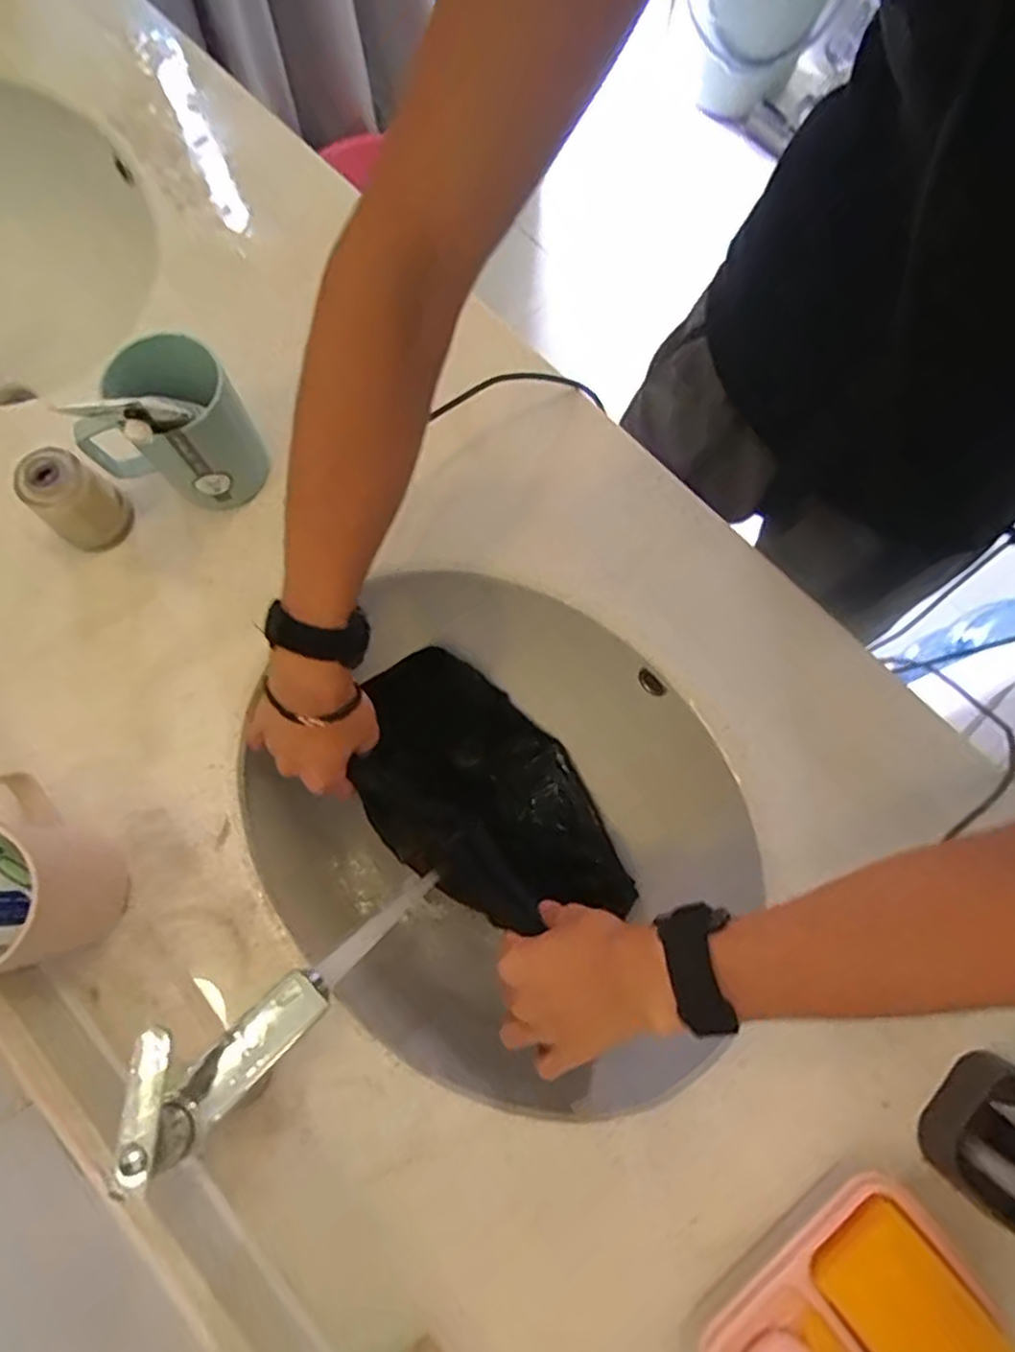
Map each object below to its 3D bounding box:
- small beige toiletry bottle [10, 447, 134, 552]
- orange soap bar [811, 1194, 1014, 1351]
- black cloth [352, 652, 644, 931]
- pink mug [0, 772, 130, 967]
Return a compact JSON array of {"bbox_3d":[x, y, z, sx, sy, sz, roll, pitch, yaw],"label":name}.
[{"bbox_3d":[-0.316,-0.128,0.512,0.050,0.067,0.046,0,76,-1],"label":"small beige toiletry bottle"},{"bbox_3d":[0.217,0.342,0.364,0.061,0.018,0.099,-27,52,-21],"label":"orange soap bar"},{"bbox_3d":[-0.019,0.114,0.638,0.284,0.031,0.167,40,78,9],"label":"black cloth"},{"bbox_3d":[-0.309,0.126,0.434,0.076,0.101,0.102,-39,79,-10],"label":"pink mug"}]

